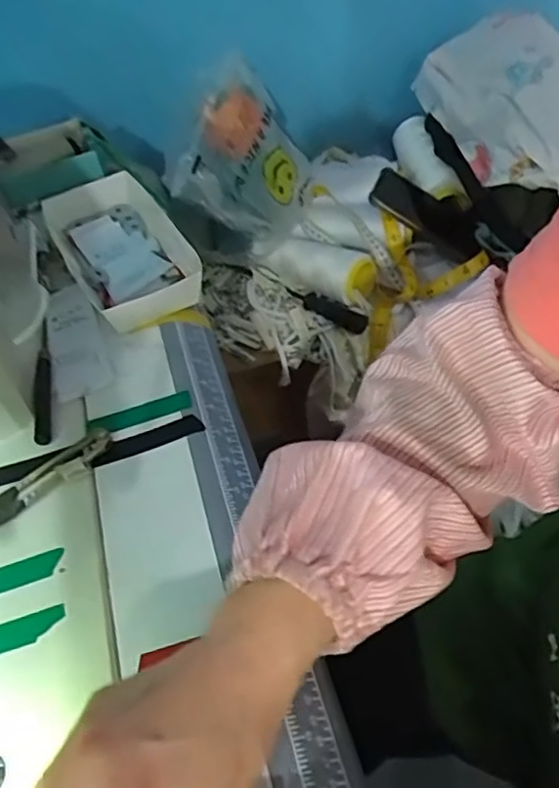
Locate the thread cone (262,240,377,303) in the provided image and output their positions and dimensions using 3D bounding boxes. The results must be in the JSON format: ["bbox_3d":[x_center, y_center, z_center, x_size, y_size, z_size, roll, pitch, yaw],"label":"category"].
[{"bbox_3d":[0.049,-0.158,0.752,0.133,0.045,0.055,26,60,27],"label":"thread cone"}]

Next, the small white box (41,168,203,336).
[{"bbox_3d":[-0.139,-0.126,0.543,0.090,0.042,0.182,-27,52,-12],"label":"small white box"}]

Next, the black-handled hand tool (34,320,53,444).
[{"bbox_3d":[-0.179,-0.013,0.471,0.012,0.007,0.123,-12,47,-6],"label":"black-handled hand tool"}]

